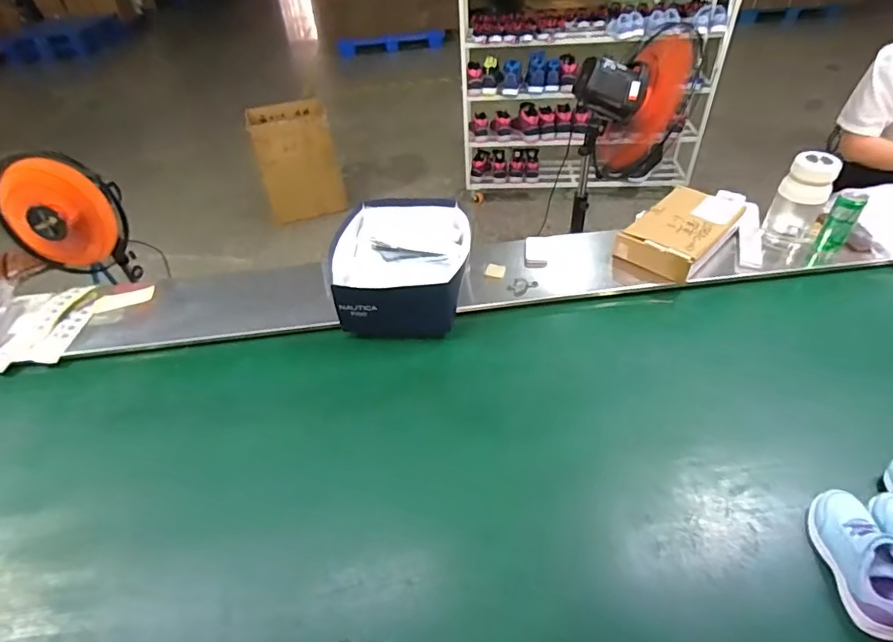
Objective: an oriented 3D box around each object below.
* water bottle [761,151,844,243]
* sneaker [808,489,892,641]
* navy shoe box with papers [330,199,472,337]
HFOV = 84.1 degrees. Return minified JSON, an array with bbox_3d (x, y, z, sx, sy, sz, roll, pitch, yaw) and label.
[{"bbox_3d":[0.841,-0.289,1.175,0.109,0.214,0.080,24,49,28],"label":"water bottle"},{"bbox_3d":[0.586,0.337,0.699,0.079,0.083,0.200,4,42,8],"label":"sneaker"},{"bbox_3d":[-0.103,-0.129,1.196,0.308,0.152,0.346,-1,42,2],"label":"navy shoe box with papers"}]

